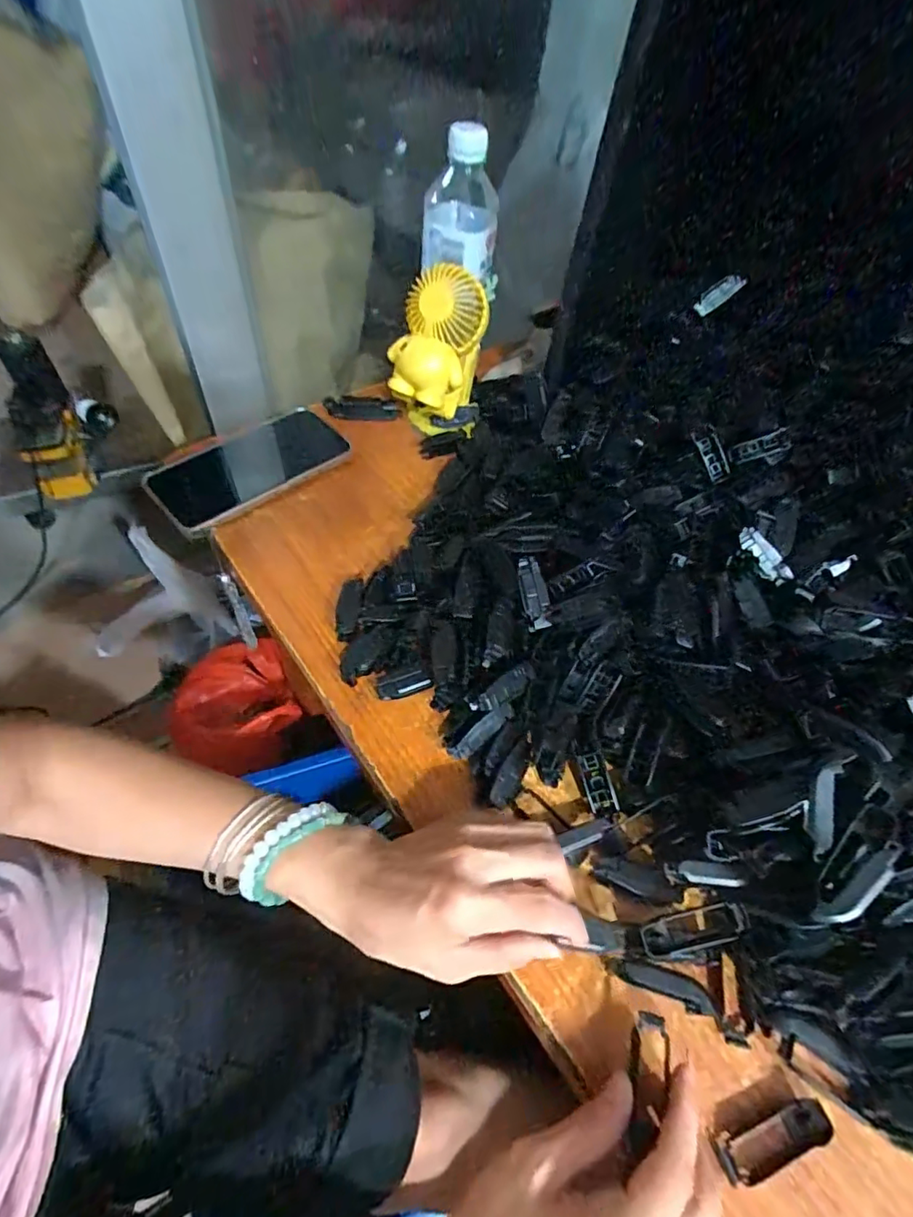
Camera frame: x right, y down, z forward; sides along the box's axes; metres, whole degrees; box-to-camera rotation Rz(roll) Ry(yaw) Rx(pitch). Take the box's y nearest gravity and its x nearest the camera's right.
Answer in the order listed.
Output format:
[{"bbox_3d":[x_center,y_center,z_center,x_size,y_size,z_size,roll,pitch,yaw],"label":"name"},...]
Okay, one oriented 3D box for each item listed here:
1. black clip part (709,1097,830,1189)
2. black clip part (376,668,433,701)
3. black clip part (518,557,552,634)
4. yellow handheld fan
[{"bbox_3d":[0.150,0.252,0.256,0.057,0.007,0.019,-10,57,-14],"label":"black clip part"},{"bbox_3d":[-0.035,0.052,0.366,0.038,0.019,0.011,-8,57,-12],"label":"black clip part"},{"bbox_3d":[0.053,-0.011,0.368,0.016,0.008,0.051,-6,76,-6],"label":"black clip part"},{"bbox_3d":[-0.018,-0.219,0.488,0.081,0.142,0.071,4,55,-3],"label":"yellow handheld fan"}]

